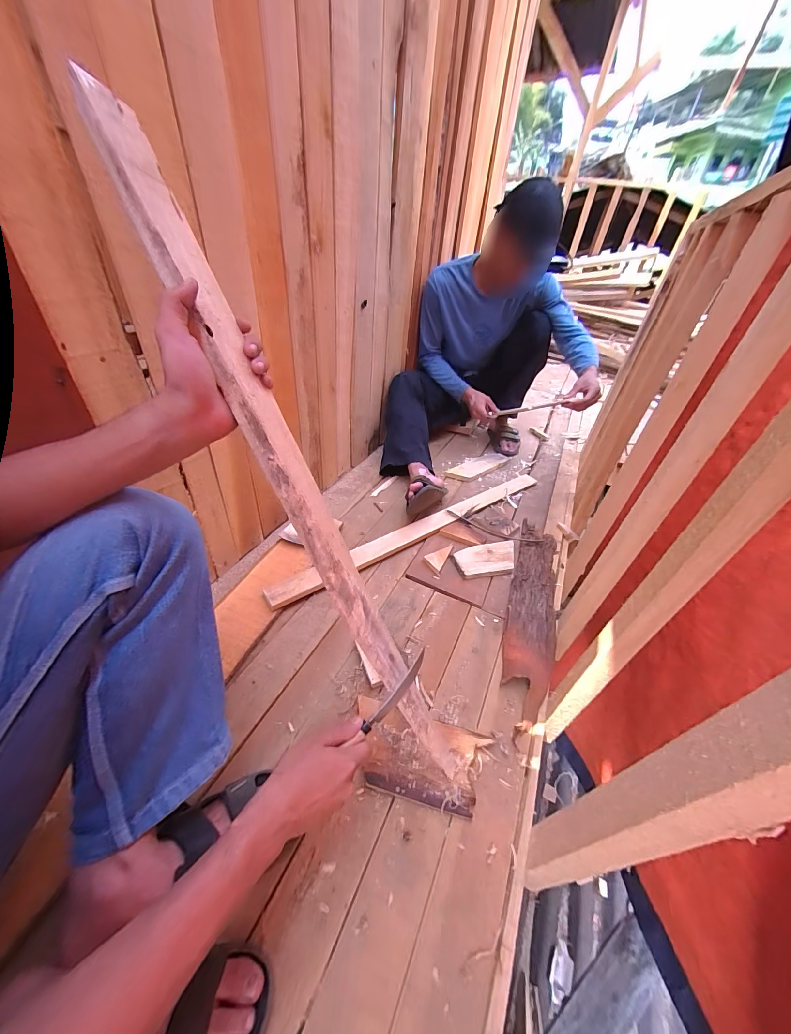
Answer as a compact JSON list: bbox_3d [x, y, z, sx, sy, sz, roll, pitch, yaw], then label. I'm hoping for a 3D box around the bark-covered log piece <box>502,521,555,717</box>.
[{"bbox_3d":[0.319,0.179,0.806,0.102,0.044,0.551,17,41,14],"label":"bark-covered log piece"}]

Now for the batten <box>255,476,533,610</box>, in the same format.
[{"bbox_3d":[0.096,0.021,0.969,0.930,0.021,0.066,-23,56,-30],"label":"batten"}]

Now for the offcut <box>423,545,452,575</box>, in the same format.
[{"bbox_3d":[0.105,0.103,0.887,0.052,0.016,0.100,19,41,17],"label":"offcut"}]

